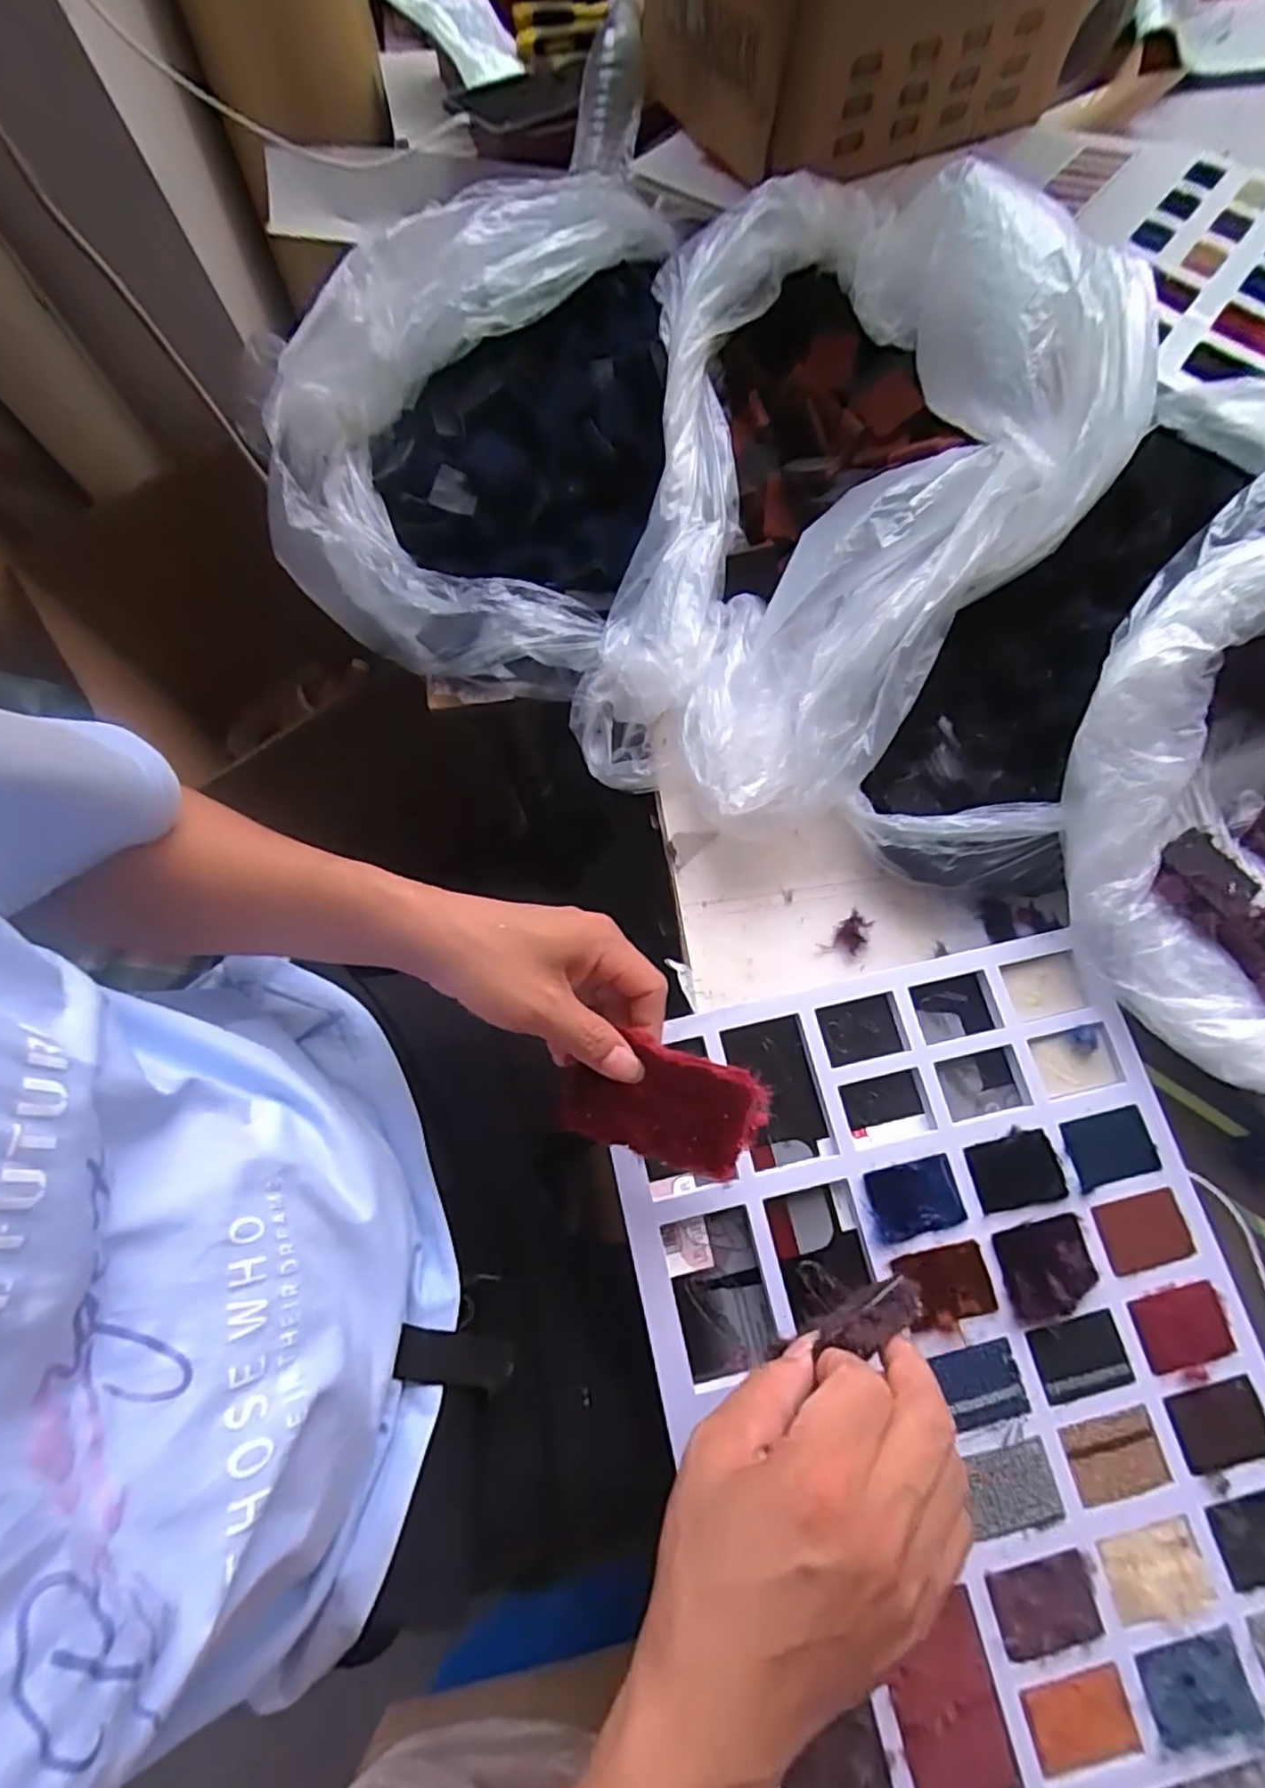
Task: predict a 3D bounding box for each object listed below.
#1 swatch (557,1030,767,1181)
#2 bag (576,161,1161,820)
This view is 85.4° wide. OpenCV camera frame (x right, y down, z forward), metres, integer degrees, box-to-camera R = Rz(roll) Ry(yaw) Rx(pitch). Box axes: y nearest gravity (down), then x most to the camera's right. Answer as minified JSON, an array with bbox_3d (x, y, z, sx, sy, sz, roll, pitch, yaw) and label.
[{"bbox_3d":[0.016,0.111,0.362,0.103,0.016,0.056,16,75,5],"label":"swatch"},{"bbox_3d":[0.163,-0.317,0.514,0.329,0.183,0.519,11,75,3],"label":"bag"}]

